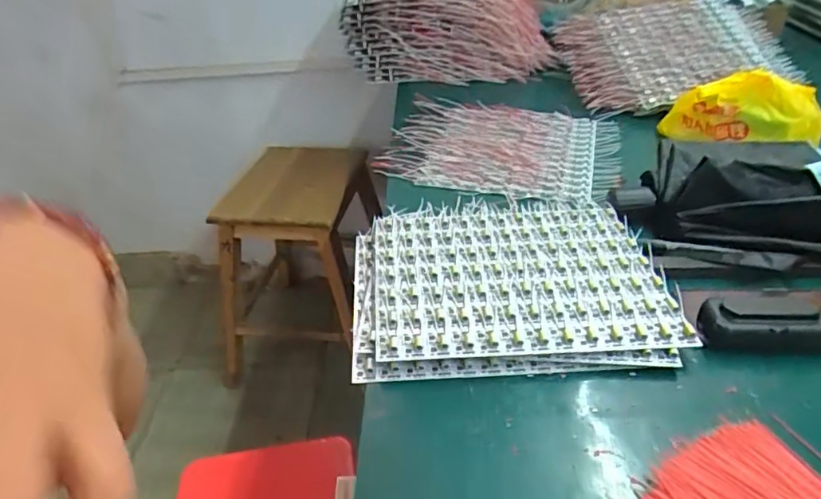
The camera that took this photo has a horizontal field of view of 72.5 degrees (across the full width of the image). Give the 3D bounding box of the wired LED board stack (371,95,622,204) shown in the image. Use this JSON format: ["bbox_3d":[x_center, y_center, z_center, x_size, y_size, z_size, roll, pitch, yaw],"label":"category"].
[{"bbox_3d":[0.147,-0.165,0.890,0.351,0.026,0.296,8,38,17],"label":"wired LED board stack"}]

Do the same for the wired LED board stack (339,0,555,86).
[{"bbox_3d":[0.070,-0.449,1.146,0.404,0.184,0.138,-9,37,-9],"label":"wired LED board stack"}]

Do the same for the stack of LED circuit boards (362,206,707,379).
[{"bbox_3d":[0.099,0.029,0.605,0.314,0.026,0.258,-2,36,-2],"label":"stack of LED circuit boards"}]

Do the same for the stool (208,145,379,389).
[{"bbox_3d":[-0.258,0.049,1.427,0.347,0.493,0.382,5,38,14],"label":"stool"}]

